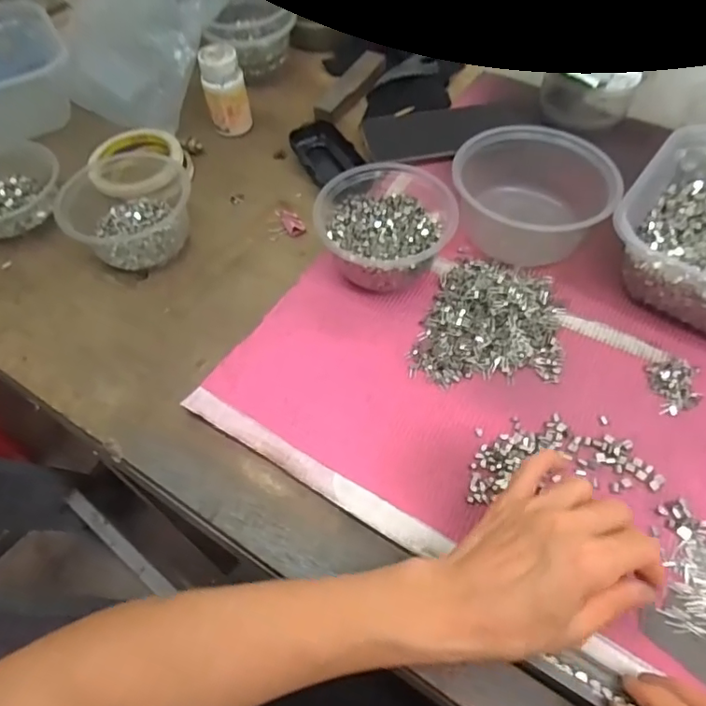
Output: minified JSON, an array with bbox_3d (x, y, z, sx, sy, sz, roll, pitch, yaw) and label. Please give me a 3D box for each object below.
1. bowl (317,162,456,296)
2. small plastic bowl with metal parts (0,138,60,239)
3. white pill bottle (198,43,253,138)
[{"bbox_3d":[0.028,-0.107,0.482,0.109,0.063,0.107,-1,57,1],"label":"bowl"},{"bbox_3d":[-0.348,-0.163,0.552,0.110,0.049,0.110,-1,57,1],"label":"small plastic bowl with metal parts"},{"bbox_3d":[-0.138,-0.282,0.607,0.045,0.088,0.038,-16,58,-6],"label":"white pill bottle"}]

